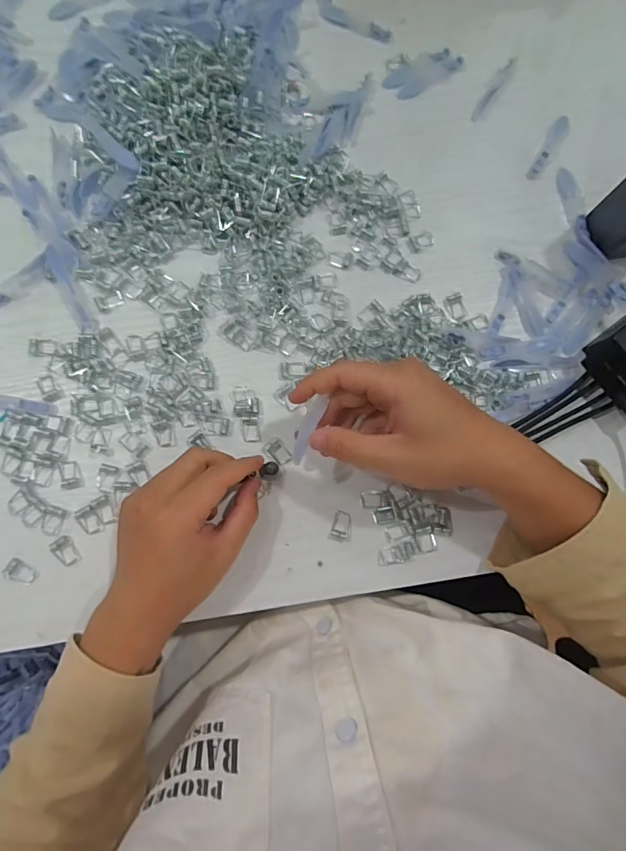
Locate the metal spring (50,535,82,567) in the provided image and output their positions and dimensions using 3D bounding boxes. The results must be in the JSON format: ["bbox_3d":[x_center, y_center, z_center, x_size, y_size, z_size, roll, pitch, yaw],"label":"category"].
[{"bbox_3d":[-0.201,0.102,0.361,0.016,0.004,0.025,-42,85,-7],"label":"metal spring"}]

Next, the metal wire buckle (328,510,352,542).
[{"bbox_3d":[0.025,0.085,0.376,0.019,0.005,0.024,11,81,0],"label":"metal wire buckle"}]

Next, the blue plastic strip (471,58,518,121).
[{"bbox_3d":[0.184,-0.341,0.449,0.014,0.004,0.082,33,82,3],"label":"blue plastic strip"}]

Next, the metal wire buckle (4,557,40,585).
[{"bbox_3d":[-0.235,0.119,0.355,0.025,0.004,0.016,31,81,3],"label":"metal wire buckle"}]

